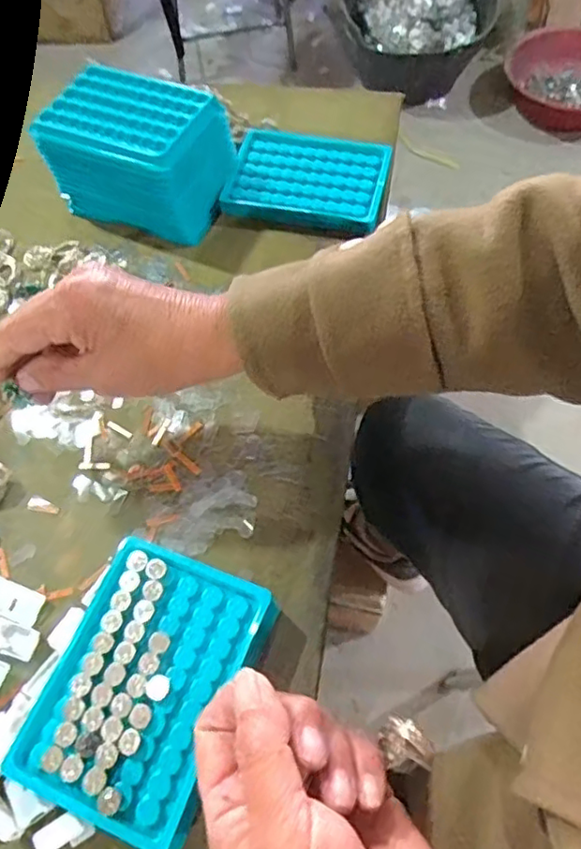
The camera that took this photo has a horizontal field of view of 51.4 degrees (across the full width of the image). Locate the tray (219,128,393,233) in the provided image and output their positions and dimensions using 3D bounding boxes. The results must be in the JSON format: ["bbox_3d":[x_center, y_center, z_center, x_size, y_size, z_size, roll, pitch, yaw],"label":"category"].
[{"bbox_3d":[0.015,-0.211,0.522,0.131,0.020,0.091,10,61,8],"label":"tray"}]

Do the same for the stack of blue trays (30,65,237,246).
[{"bbox_3d":[-0.121,-0.222,0.497,0.126,0.080,0.096,21,64,14],"label":"stack of blue trays"}]

